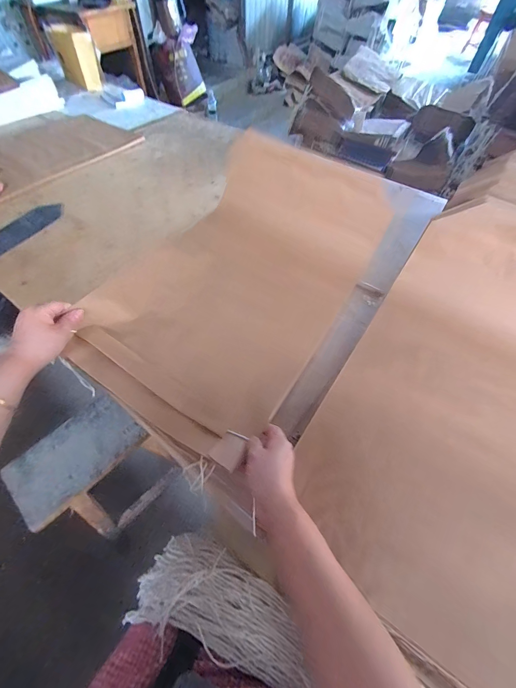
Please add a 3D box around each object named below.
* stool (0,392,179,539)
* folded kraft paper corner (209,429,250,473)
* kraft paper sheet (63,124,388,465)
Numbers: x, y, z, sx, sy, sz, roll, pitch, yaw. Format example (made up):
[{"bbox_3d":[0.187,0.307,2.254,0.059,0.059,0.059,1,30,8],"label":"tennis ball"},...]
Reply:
[{"bbox_3d":[-0.407,0.339,0.785,0.191,0.290,0.253,38,63,22],"label":"stool"},{"bbox_3d":[-0.038,0.144,0.407,0.037,0.005,0.050,28,44,14],"label":"folded kraft paper corner"},{"bbox_3d":[-0.019,-0.135,0.538,0.352,0.120,0.581,31,64,10],"label":"kraft paper sheet"}]

